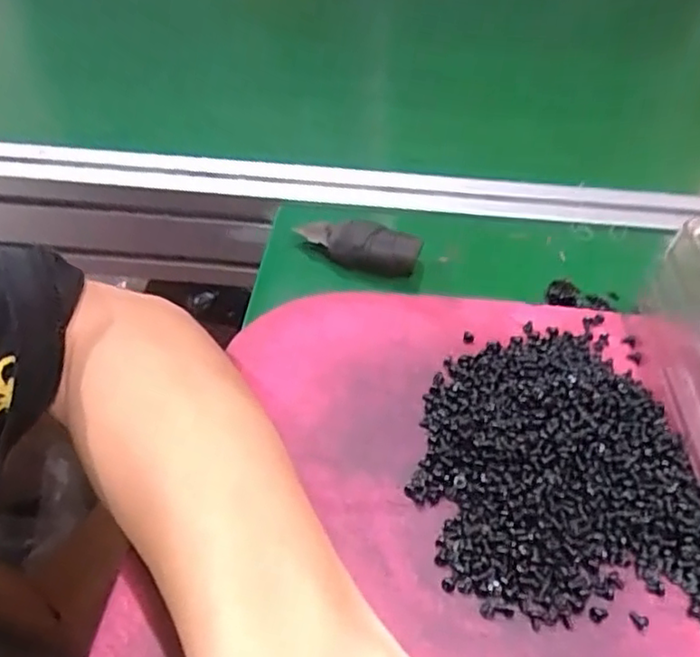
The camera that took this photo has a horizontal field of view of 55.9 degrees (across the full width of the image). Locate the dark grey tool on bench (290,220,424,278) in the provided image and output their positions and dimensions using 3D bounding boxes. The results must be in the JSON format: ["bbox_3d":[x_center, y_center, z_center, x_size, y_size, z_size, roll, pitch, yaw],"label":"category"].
[{"bbox_3d":[0.004,-0.049,0.375,0.069,0.016,0.023,15,48,13],"label":"dark grey tool on bench"}]

